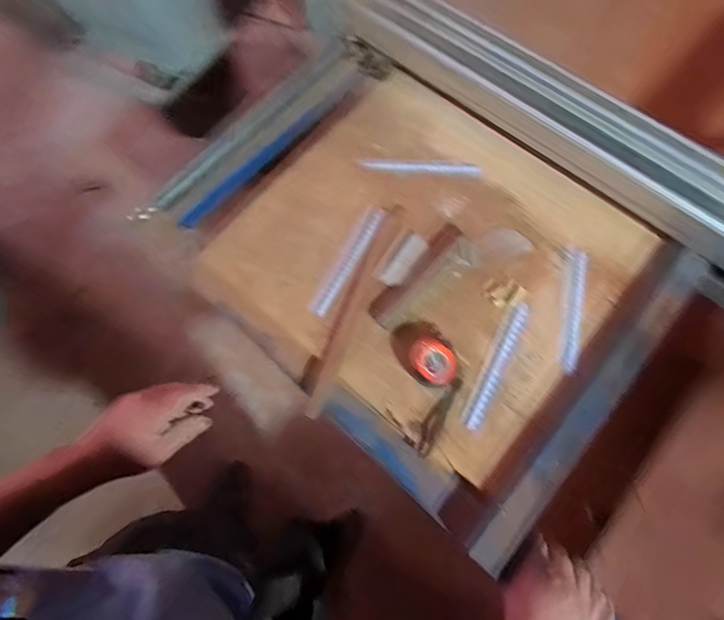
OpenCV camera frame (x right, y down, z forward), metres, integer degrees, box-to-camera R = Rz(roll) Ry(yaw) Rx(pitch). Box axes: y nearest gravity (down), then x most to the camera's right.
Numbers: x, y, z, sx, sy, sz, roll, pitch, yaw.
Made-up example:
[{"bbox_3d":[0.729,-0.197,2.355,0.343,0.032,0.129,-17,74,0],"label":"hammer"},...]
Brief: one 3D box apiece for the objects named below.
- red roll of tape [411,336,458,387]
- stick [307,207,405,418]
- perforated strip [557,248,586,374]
[{"bbox_3d":[0.095,0.072,0.563,0.064,0.046,0.055,36,76,14],"label":"red roll of tape"},{"bbox_3d":[-0.011,-0.009,0.619,0.027,0.013,0.336,20,72,9],"label":"stick"},{"bbox_3d":[0.303,-0.001,0.606,0.022,0.007,0.185,14,71,8],"label":"perforated strip"}]

